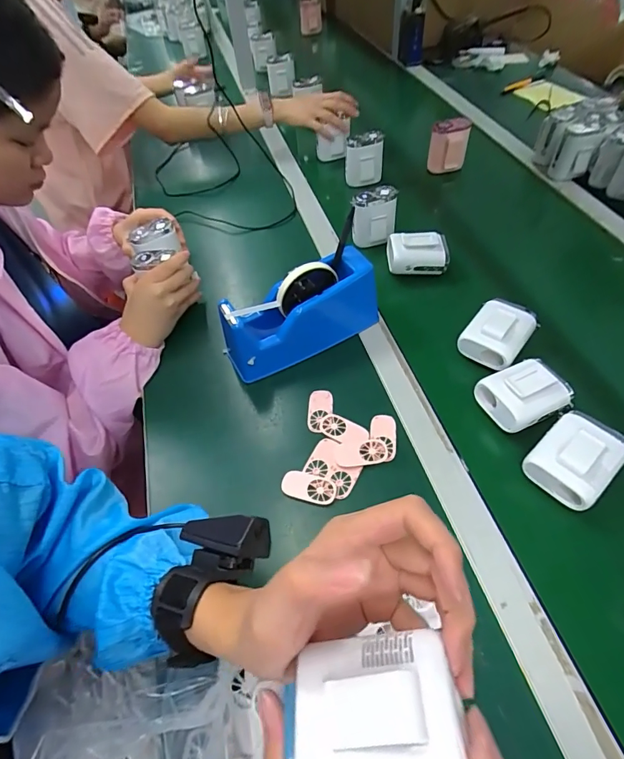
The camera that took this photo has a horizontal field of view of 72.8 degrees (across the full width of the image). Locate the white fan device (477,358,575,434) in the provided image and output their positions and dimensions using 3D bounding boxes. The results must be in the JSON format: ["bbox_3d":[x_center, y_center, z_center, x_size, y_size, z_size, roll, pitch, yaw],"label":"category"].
[{"bbox_3d":[0.239,0.014,0.470,0.087,0.039,0.066,-22,59,-12],"label":"white fan device"}]

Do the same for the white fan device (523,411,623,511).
[{"bbox_3d":[0.265,0.076,0.420,0.089,0.038,0.066,-36,63,-19],"label":"white fan device"}]

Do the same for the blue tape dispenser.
[{"bbox_3d":[-0.015,-0.082,0.539,0.209,0.105,0.071,-26,60,-14],"label":"blue tape dispenser"}]

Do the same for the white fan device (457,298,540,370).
[{"bbox_3d":[0.235,-0.063,0.525,0.067,0.039,0.094,35,65,21],"label":"white fan device"}]

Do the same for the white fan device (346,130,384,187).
[{"bbox_3d":[0.095,-0.402,0.775,0.069,0.073,0.051,0,58,2],"label":"white fan device"}]

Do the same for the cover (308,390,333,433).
[{"bbox_3d":[0.010,0.038,0.508,0.029,0.007,0.056,0,58,2],"label":"cover"}]

